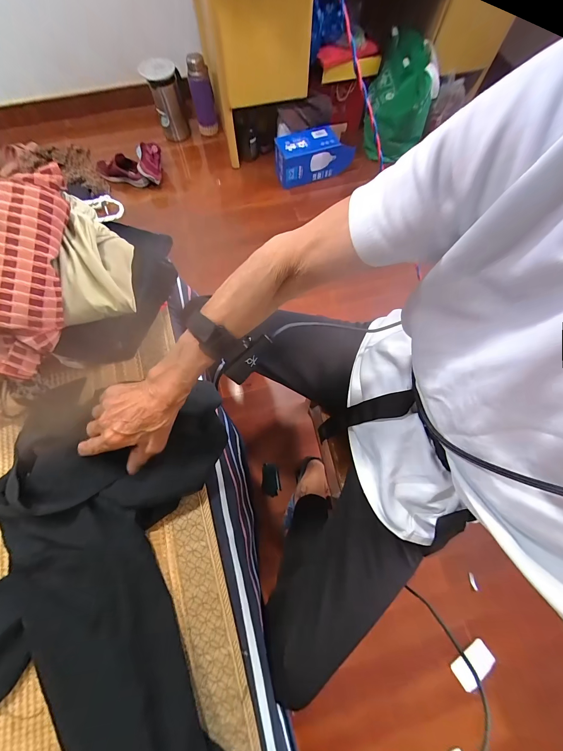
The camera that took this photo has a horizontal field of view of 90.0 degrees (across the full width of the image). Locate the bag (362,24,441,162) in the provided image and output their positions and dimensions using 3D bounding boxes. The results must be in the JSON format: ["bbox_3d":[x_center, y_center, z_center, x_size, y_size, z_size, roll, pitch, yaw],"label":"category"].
[{"bbox_3d":[0.469,-1.080,1.118,0.285,0.307,0.340,19,71,6],"label":"bag"}]

